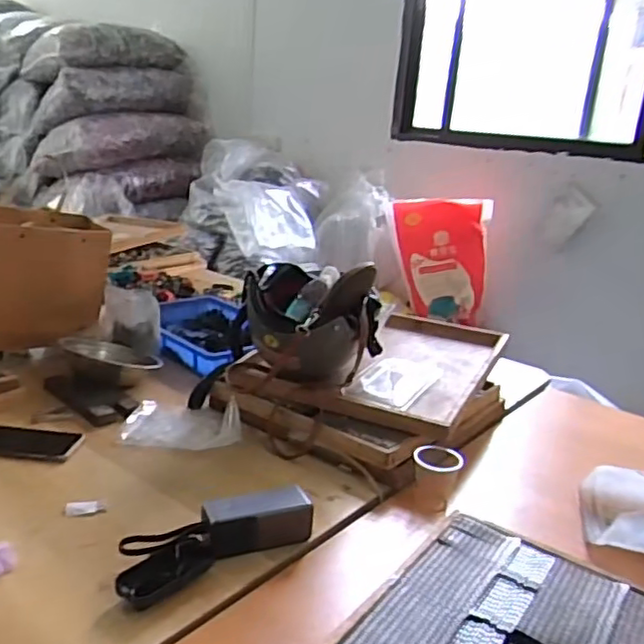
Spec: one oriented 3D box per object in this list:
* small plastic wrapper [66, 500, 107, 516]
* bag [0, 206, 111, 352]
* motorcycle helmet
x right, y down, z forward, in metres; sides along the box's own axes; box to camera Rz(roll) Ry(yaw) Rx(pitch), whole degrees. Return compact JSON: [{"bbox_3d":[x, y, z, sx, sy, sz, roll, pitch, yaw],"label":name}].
[{"bbox_3d":[-0.305,0.238,0.834,0.048,0.009,0.021,-1,18,-18],"label":"small plastic wrapper"},{"bbox_3d":[-0.588,-0.094,1.294,0.299,0.240,0.171,-11,23,-42],"label":"bag"},{"bbox_3d":[-0.013,-0.008,1.115,0.226,0.170,0.223,5,17,-1],"label":"motorcycle helmet"}]

